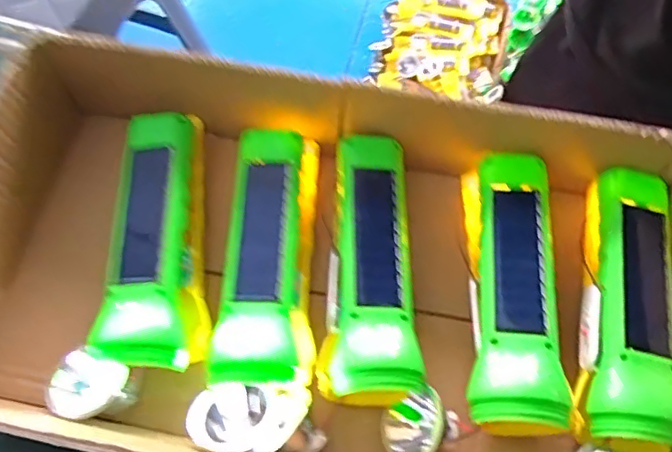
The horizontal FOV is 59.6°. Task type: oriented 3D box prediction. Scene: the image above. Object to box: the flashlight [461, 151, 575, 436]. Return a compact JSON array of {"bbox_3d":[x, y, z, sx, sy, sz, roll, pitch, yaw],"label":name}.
[{"bbox_3d":[0.102,0.034,0.345,0.046,0.045,0.165,6,71,3],"label":"flashlight"}]

